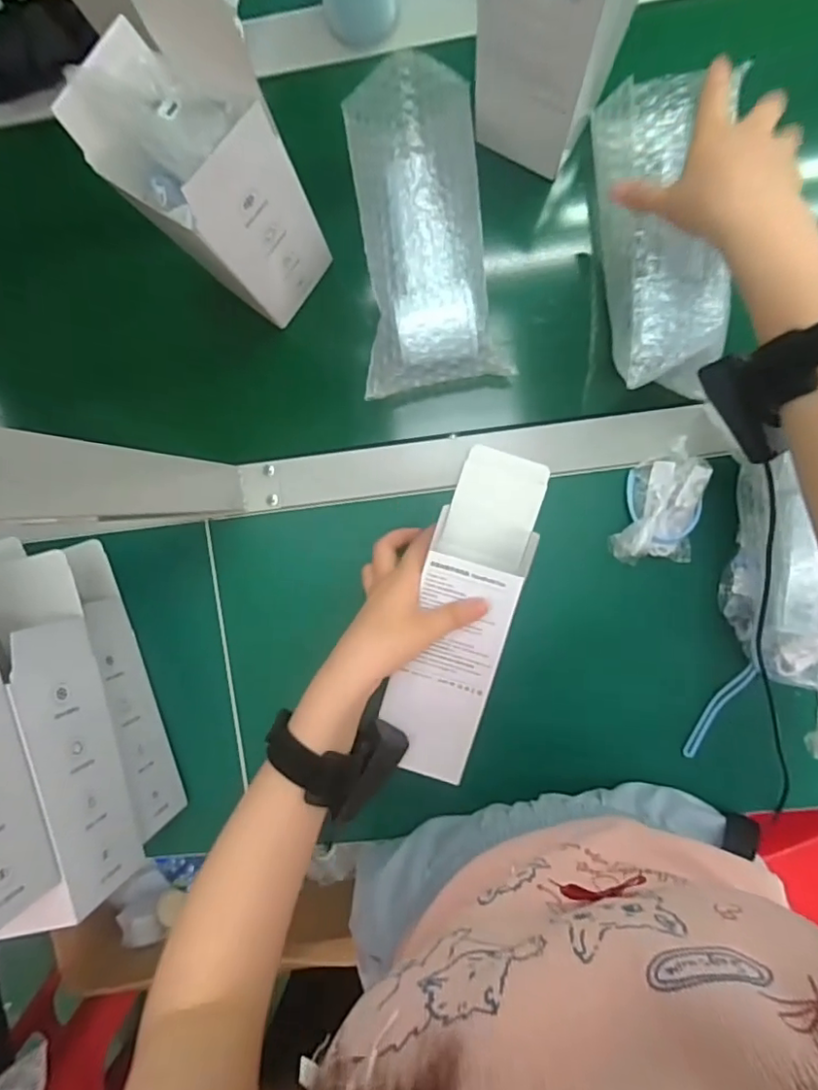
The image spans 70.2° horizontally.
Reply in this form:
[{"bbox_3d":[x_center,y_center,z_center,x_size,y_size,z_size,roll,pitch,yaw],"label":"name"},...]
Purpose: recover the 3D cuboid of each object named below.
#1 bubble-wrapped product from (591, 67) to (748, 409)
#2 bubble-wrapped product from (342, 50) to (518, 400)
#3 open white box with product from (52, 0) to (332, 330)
[{"bbox_3d":[0.178,-0.216,0.414,0.077,0.042,0.218,-6,86,7],"label":"bubble-wrapped product"},{"bbox_3d":[0.007,-0.227,0.431,0.099,0.060,0.212,-9,94,7],"label":"bubble-wrapped product"},{"bbox_3d":[-0.121,-0.229,0.381,0.083,0.186,0.077,40,98,1],"label":"open white box with product"}]

